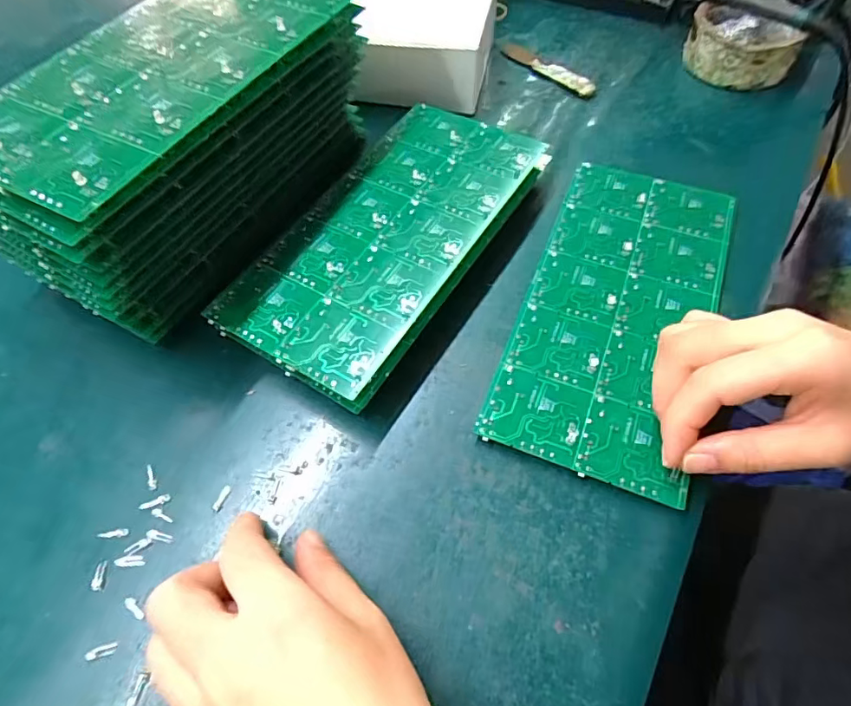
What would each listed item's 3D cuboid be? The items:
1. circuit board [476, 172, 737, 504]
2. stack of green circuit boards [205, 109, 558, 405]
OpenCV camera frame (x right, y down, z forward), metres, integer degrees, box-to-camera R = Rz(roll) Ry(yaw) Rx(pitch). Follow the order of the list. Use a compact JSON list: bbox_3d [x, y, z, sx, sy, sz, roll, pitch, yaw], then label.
[{"bbox_3d":[0.117,-0.032,0.307,0.103,0.004,0.223,22,62,14],"label":"circuit board"},{"bbox_3d":[-0.020,-0.073,0.327,0.109,0.032,0.226,27,64,16],"label":"stack of green circuit boards"}]

